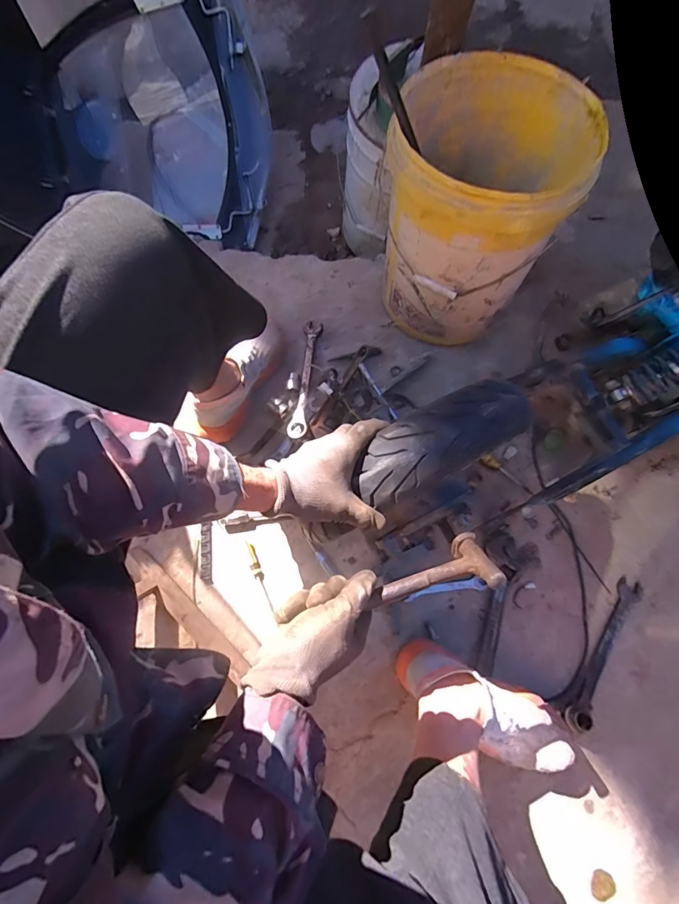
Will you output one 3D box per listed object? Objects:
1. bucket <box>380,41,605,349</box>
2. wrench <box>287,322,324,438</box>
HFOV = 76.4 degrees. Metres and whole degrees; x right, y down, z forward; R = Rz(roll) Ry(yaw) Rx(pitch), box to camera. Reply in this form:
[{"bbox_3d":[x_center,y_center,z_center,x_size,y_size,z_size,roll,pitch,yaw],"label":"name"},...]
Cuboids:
[{"bbox_3d":[0.220,-0.417,0.761,0.270,0.341,0.296,0,74,-1],"label":"bucket"},{"bbox_3d":[-0.070,-0.147,0.868,0.036,0.020,0.253,8,74,1],"label":"wrench"}]

